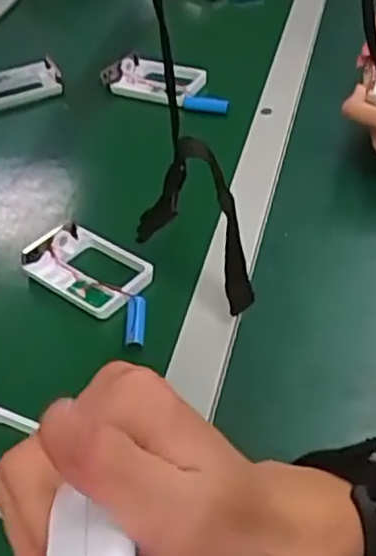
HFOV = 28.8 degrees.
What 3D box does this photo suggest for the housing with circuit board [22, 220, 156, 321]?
[{"bbox_3d":[-0.085,-0.009,0.620,0.110,0.017,0.068,28,51,29],"label":"housing with circuit board"}]

